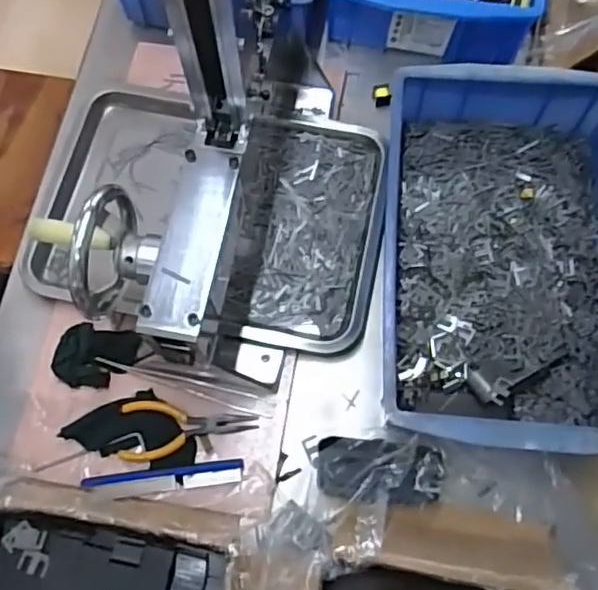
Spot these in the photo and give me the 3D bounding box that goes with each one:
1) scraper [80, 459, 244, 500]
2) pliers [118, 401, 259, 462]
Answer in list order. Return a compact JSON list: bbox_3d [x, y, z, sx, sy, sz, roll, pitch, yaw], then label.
[{"bbox_3d":[-0.121,0.167,0.553,0.139,0.012,0.021,-7,70,-1],"label":"scraper"},{"bbox_3d":[-0.102,0.127,0.566,0.124,0.013,0.053,1,70,2],"label":"pliers"}]

